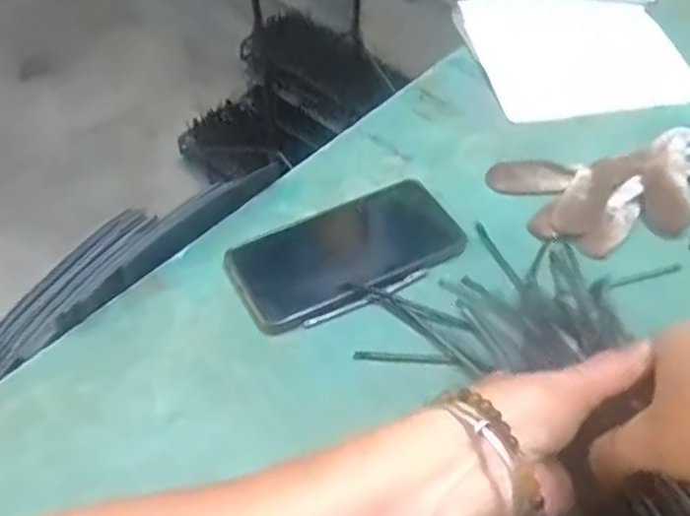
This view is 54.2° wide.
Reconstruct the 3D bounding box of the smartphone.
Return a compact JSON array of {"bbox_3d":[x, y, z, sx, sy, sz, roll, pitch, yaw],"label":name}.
[{"bbox_3d":[0.001,-0.005,0.480,0.160,0.009,0.079,-23,55,-19],"label":"smartphone"}]

